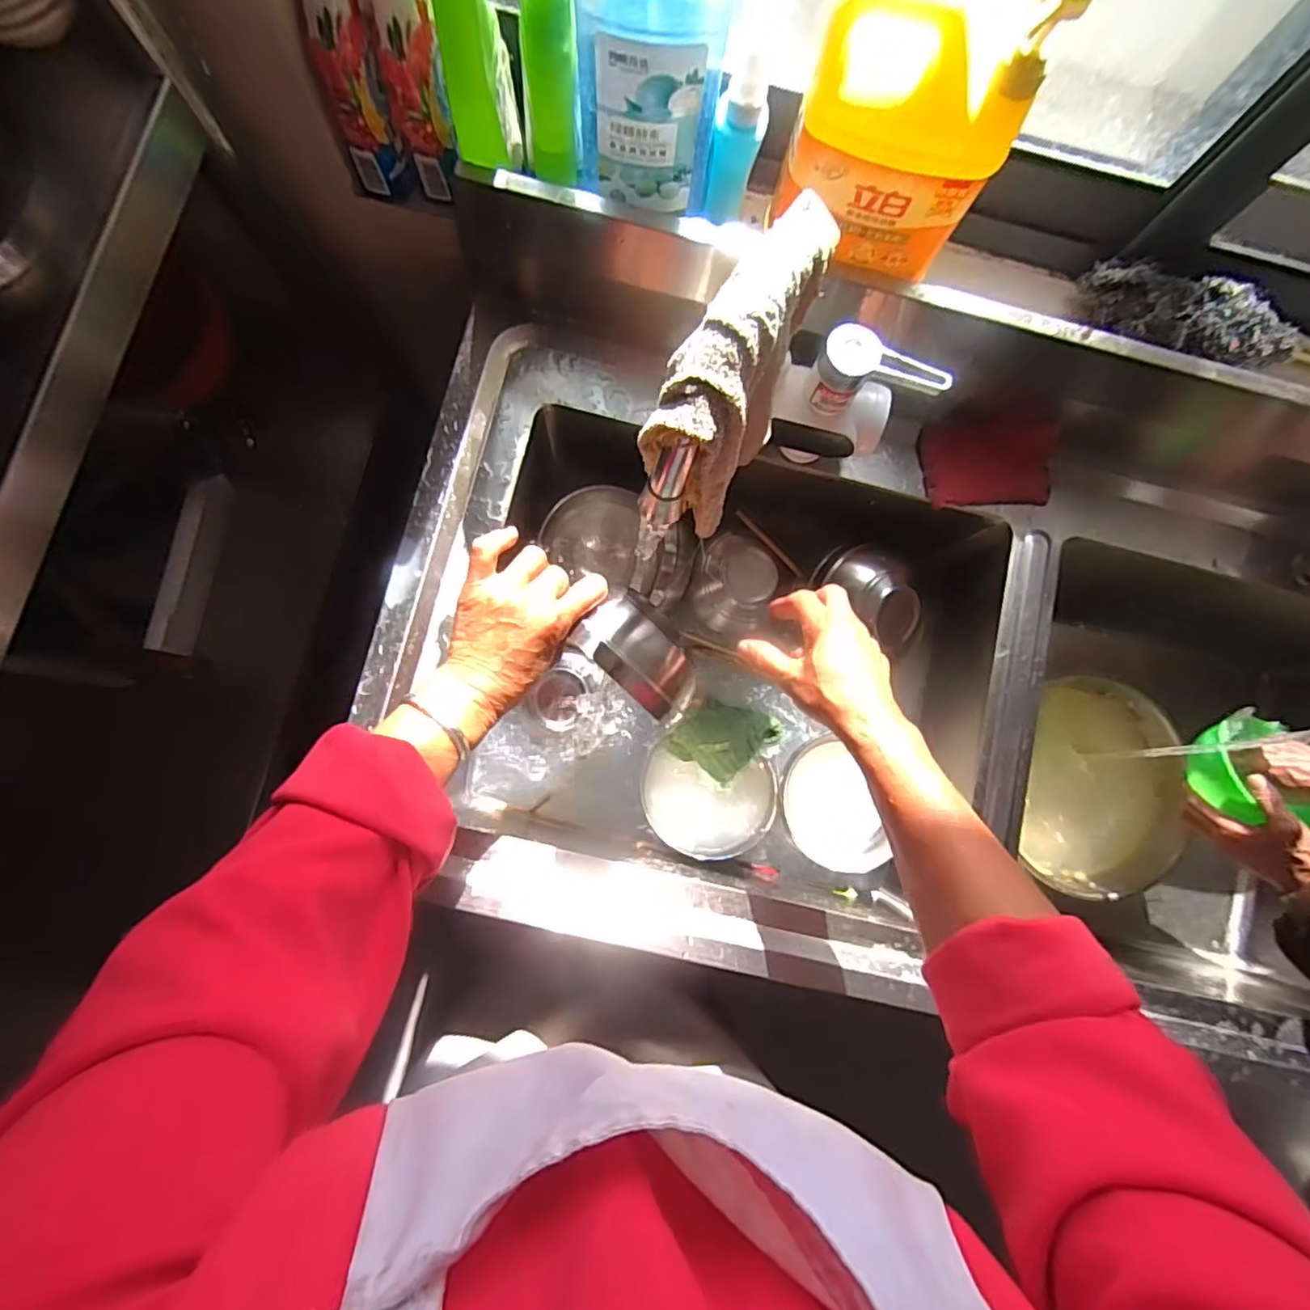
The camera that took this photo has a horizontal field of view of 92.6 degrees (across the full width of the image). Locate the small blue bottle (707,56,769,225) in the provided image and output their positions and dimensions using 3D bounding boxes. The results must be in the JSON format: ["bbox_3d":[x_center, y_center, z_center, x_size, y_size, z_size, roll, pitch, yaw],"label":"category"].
[{"bbox_3d":[0.066,-0.409,0.507,0.036,0.112,0.030,8,83,-3],"label":"small blue bottle"}]

